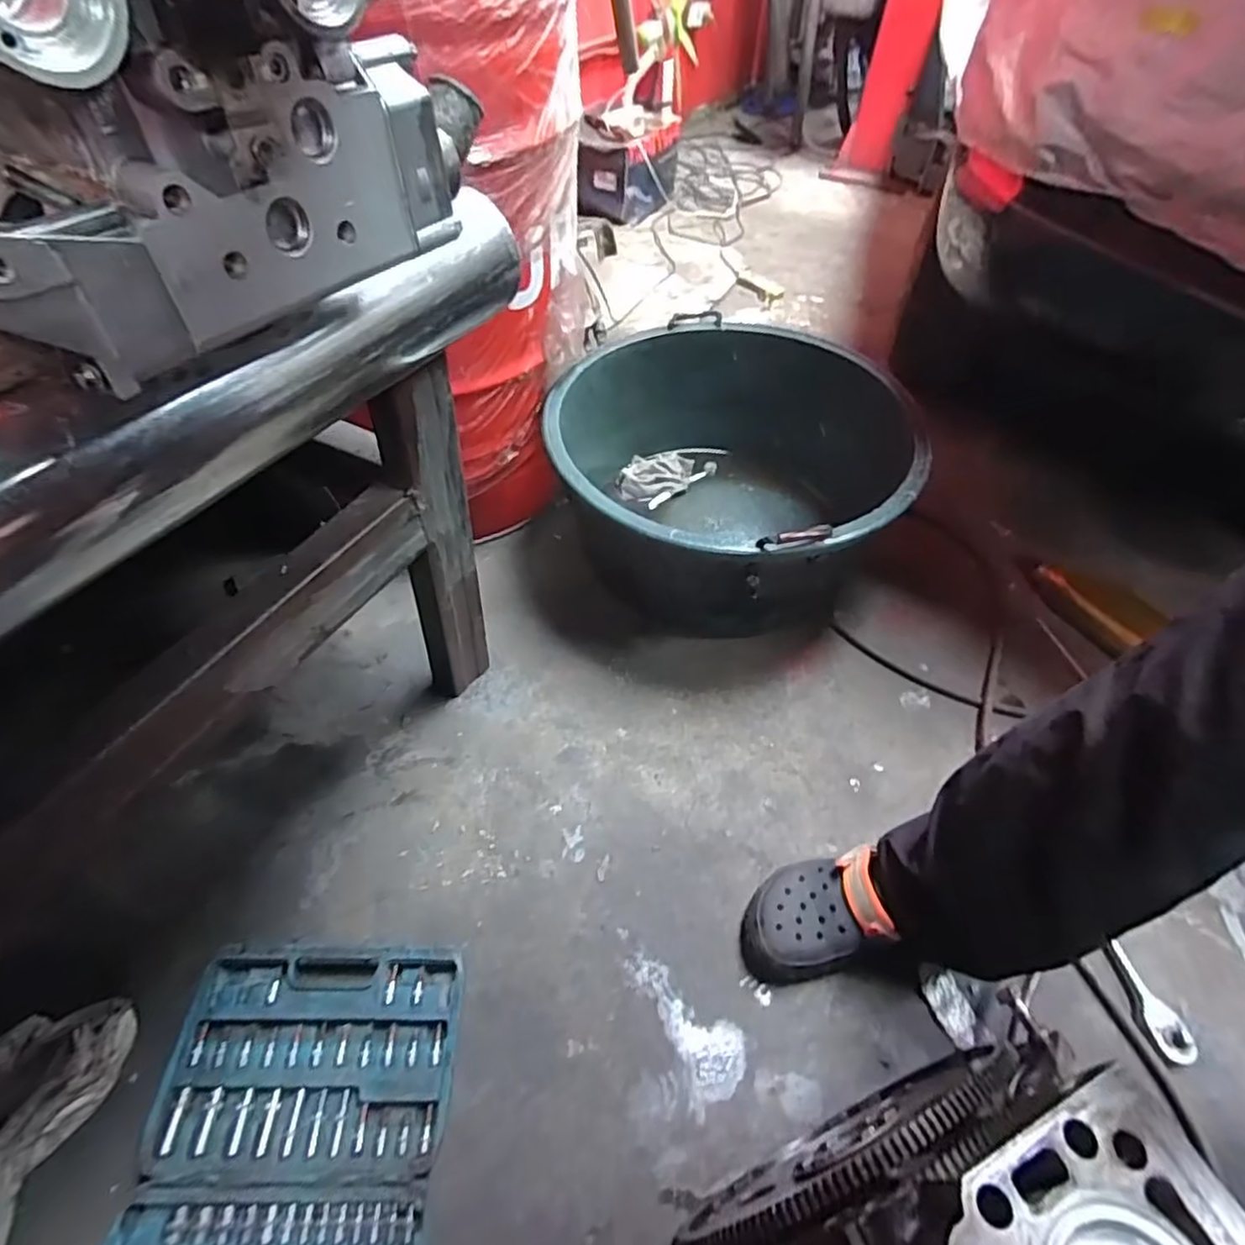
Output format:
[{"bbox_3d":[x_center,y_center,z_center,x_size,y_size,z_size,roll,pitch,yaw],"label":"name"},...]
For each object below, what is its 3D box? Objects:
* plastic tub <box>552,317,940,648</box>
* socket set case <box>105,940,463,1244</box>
[{"bbox_3d":[0.174,-0.257,1.127,0.557,0.278,0.630,22,53,14],"label":"plastic tub"},{"bbox_3d":[-0.309,0.510,0.599,0.277,0.046,0.390,2,50,-4],"label":"socket set case"}]

